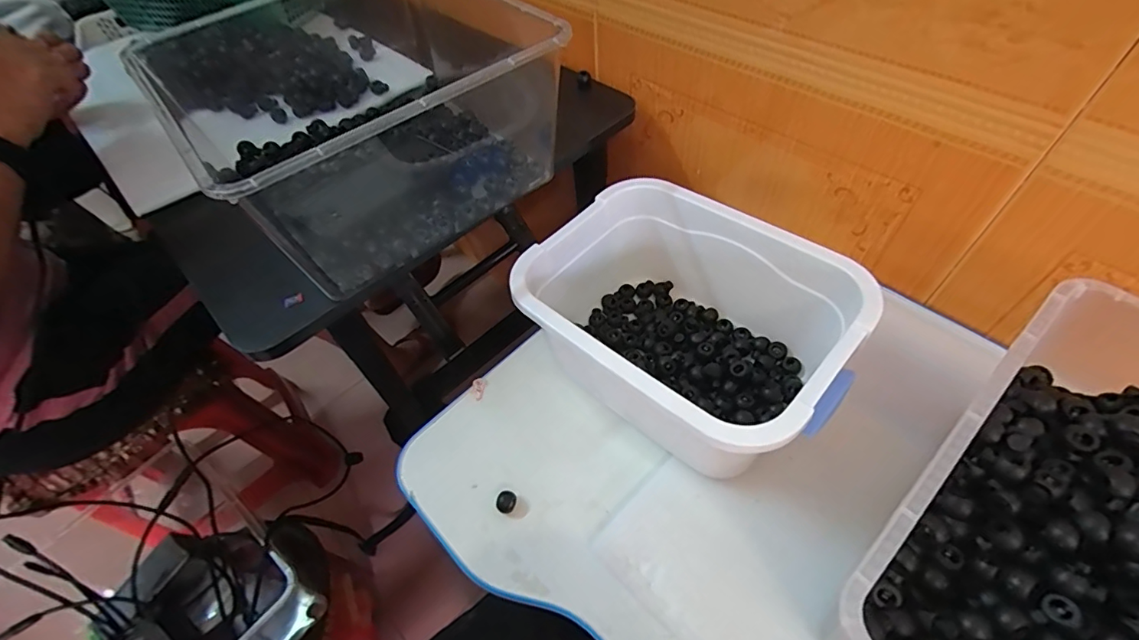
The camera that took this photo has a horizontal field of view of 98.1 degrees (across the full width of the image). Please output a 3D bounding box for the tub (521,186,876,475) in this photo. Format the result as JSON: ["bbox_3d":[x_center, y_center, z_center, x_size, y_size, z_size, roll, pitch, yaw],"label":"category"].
[{"bbox_3d":[0.098,0.005,0.433,0.257,0.130,0.191,32,62,26],"label":"tub"}]

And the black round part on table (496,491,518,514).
[{"bbox_3d":[-0.053,0.154,0.417,0.015,0.016,0.017,24,59,22],"label":"black round part on table"}]

